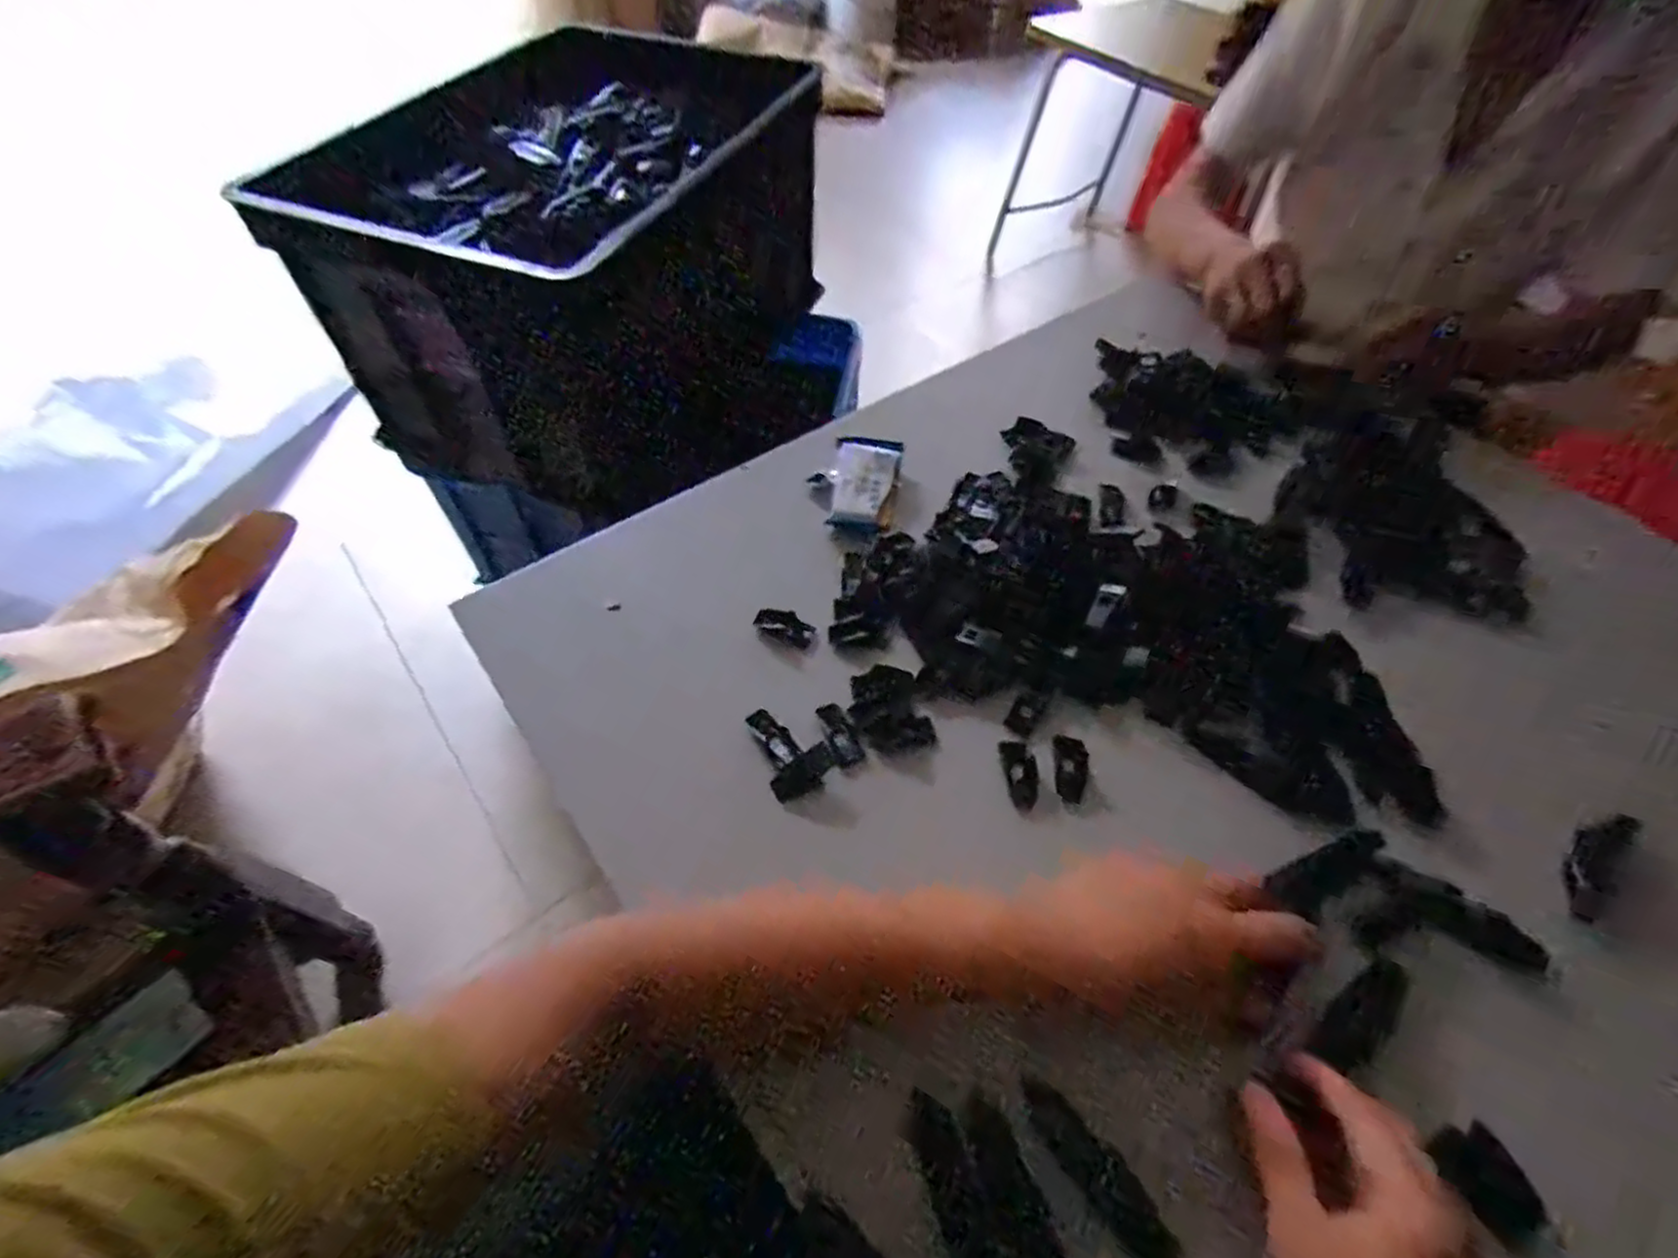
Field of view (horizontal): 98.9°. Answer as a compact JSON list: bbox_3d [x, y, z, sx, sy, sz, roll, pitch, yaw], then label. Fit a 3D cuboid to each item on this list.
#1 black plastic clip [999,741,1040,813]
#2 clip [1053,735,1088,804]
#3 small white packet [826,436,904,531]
[{"bbox_3d":[0.106,0.085,0.417,0.018,0.007,0.041,-7,54,-6],"label":"black plastic clip"},{"bbox_3d":[0.135,0.081,0.416,0.018,0.008,0.039,3,54,1],"label":"clip"},{"bbox_3d":[0.021,-0.110,0.530,0.047,0.016,0.084,6,54,3],"label":"small white packet"}]

